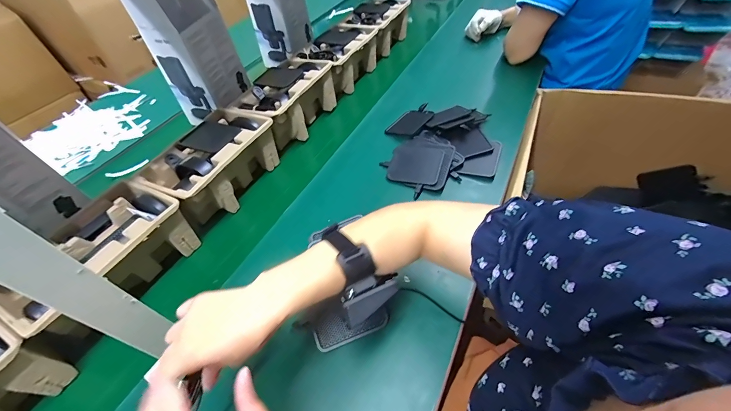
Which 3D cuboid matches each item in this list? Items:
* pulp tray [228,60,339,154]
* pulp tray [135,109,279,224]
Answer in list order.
[{"bbox_3d":[-0.189,-0.243,0.723,0.156,0.106,0.232,17,54,19],"label":"pulp tray"},{"bbox_3d":[-0.286,-0.073,0.601,0.133,0.111,0.223,18,54,20],"label":"pulp tray"}]

